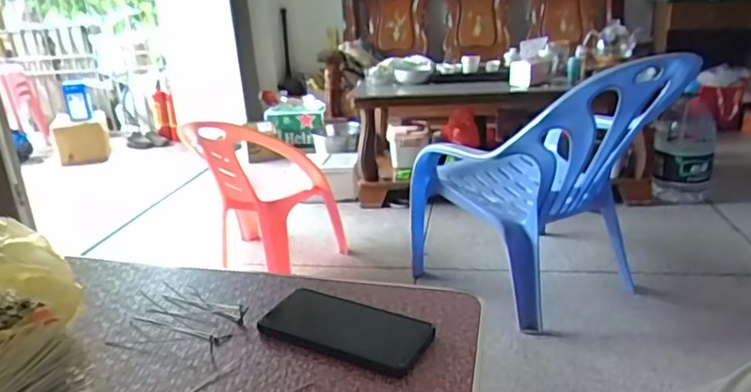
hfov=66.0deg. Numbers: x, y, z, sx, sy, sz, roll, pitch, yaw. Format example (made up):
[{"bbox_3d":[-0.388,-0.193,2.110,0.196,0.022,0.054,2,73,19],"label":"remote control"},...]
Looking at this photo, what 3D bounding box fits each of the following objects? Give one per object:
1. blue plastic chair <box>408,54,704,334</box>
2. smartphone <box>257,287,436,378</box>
[{"bbox_3d":[0.467,-0.059,1.720,0.599,0.690,0.691,-10,20,-18],"label":"blue plastic chair"},{"bbox_3d":[-0.027,0.126,0.565,0.157,0.016,0.082,13,26,23],"label":"smartphone"}]

